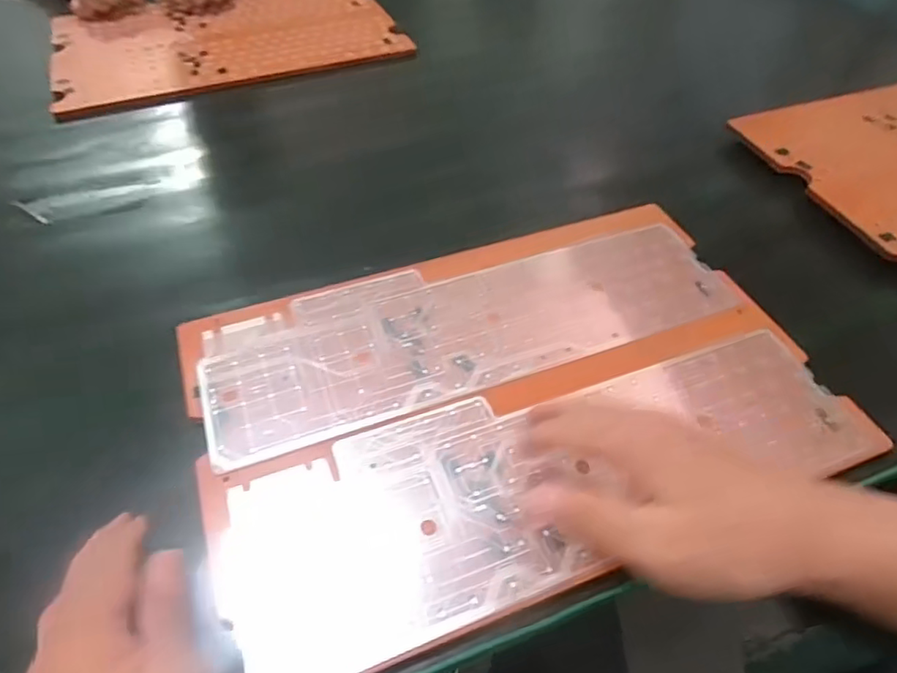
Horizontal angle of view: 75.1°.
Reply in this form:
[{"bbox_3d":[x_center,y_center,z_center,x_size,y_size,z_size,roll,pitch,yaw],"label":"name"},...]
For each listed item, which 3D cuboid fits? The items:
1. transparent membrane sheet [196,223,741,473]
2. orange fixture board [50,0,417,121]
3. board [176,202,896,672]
[{"bbox_3d":[0.021,-0.014,0.454,0.405,0.006,0.125,-17,52,-14],"label":"transparent membrane sheet"},{"bbox_3d":[-0.291,-0.407,0.779,0.425,0.014,0.283,-15,51,-12],"label":"orange fixture board"},{"bbox_3d":[0.046,0.035,0.413,0.419,0.014,0.268,-17,52,-14],"label":"board"}]

